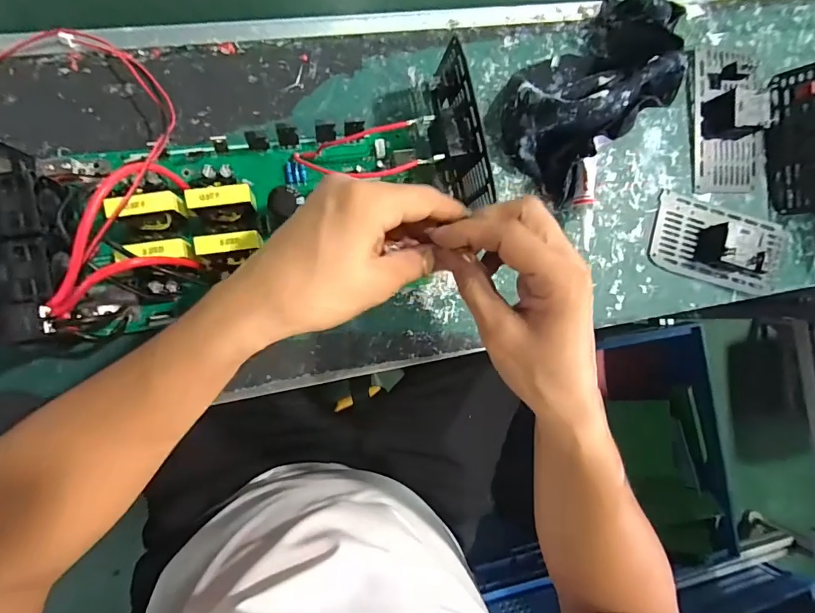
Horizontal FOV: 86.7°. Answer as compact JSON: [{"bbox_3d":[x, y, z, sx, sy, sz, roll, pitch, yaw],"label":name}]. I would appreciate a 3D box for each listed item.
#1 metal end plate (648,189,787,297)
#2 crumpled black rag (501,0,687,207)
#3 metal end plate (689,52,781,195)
[{"bbox_3d":[0.292,-0.058,0.391,0.133,0.030,0.072,12,88,-9],"label":"metal end plate"},{"bbox_3d":[0.159,-0.189,0.350,0.103,0.067,0.180,44,83,-7],"label":"crumpled black rag"},{"bbox_3d":[0.306,-0.175,0.394,0.085,0.026,0.130,-4,91,-10],"label":"metal end plate"}]

